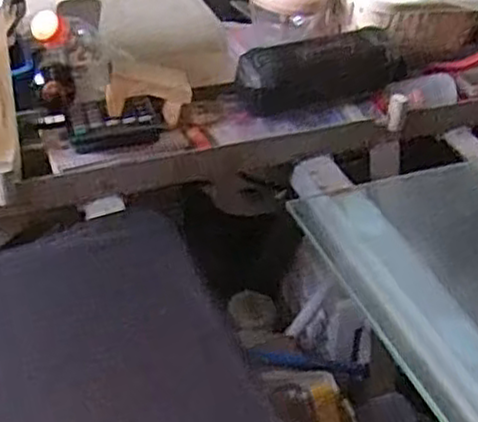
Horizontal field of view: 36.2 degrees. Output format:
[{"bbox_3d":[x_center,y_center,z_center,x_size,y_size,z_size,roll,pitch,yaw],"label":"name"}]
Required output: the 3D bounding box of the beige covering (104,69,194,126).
[{"bbox_3d":[-0.117,-0.155,0.965,0.109,0.067,0.048,-14,43,-22],"label":"beige covering"}]

